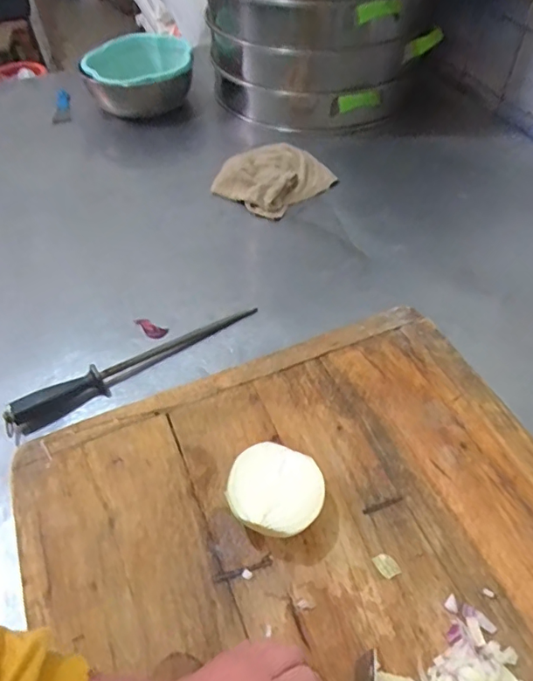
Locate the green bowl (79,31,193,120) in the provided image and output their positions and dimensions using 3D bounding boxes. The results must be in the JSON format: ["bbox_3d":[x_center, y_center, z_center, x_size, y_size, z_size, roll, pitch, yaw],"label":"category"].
[{"bbox_3d":[-0.316,-0.658,1.230,0.255,0.132,0.251,-15,50,-10],"label":"green bowl"}]

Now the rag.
[{"bbox_3d":[0.020,-0.328,1.015,0.214,0.061,0.155,-35,56,-24],"label":"rag"}]

